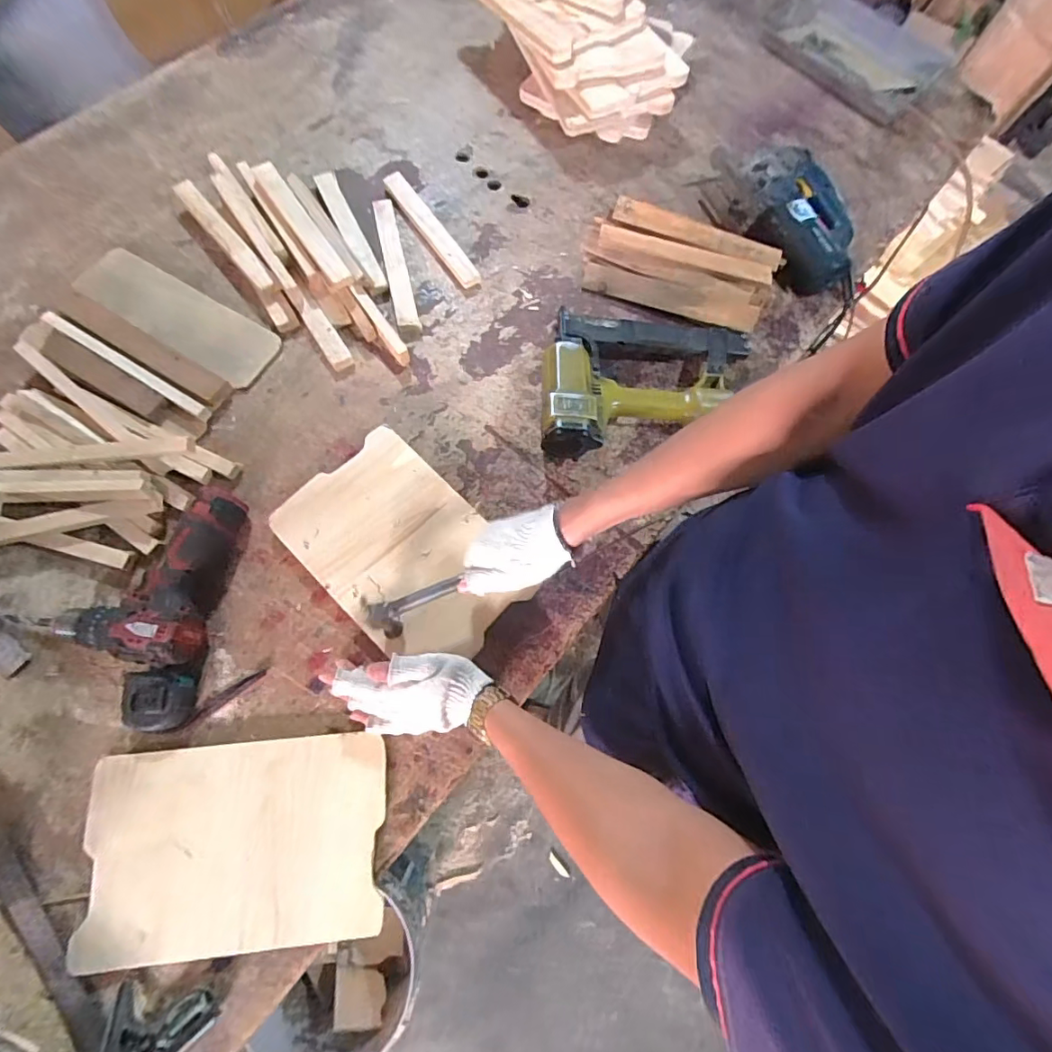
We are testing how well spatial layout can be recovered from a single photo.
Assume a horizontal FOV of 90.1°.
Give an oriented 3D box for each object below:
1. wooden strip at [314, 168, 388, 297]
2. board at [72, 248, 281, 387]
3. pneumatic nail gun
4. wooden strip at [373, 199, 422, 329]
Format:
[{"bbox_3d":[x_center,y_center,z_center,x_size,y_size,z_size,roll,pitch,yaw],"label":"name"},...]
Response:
[{"bbox_3d":[-0.260,-0.438,0.773,0.032,0.021,0.247,-23,75,-12],"label":"wooden strip"},{"bbox_3d":[-0.467,-0.287,0.709,0.276,0.015,0.097,30,66,5],"label":"board"},{"bbox_3d":[0.161,-0.189,0.693,0.276,0.083,0.240,7,71,-2],"label":"pneumatic nail gun"},{"bbox_3d":[-0.192,-0.385,0.769,0.032,0.018,0.231,-12,73,-9],"label":"wooden strip"}]

